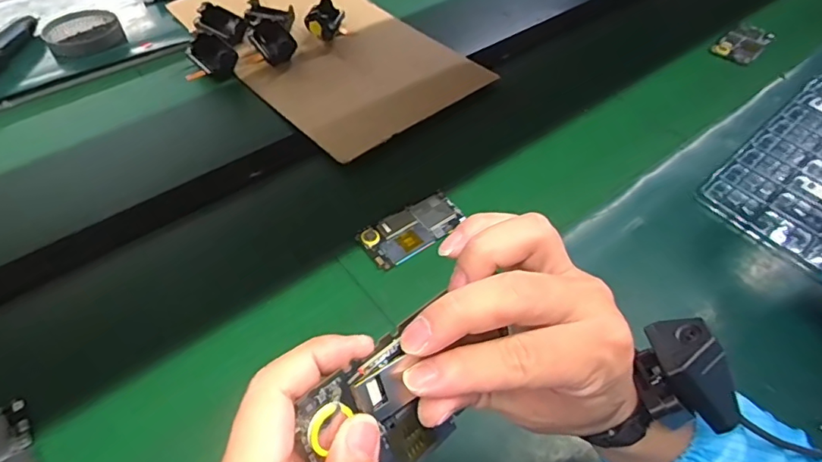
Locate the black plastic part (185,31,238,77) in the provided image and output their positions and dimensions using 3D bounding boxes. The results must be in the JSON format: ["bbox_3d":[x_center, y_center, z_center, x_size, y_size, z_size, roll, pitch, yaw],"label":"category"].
[{"bbox_3d":[-0.303,-0.269,0.797,0.069,0.044,0.051,37,61,27],"label":"black plastic part"}]

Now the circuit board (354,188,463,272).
[{"bbox_3d":[0.004,-0.003,0.606,0.124,0.007,0.062,-31,57,-21],"label":"circuit board"}]

